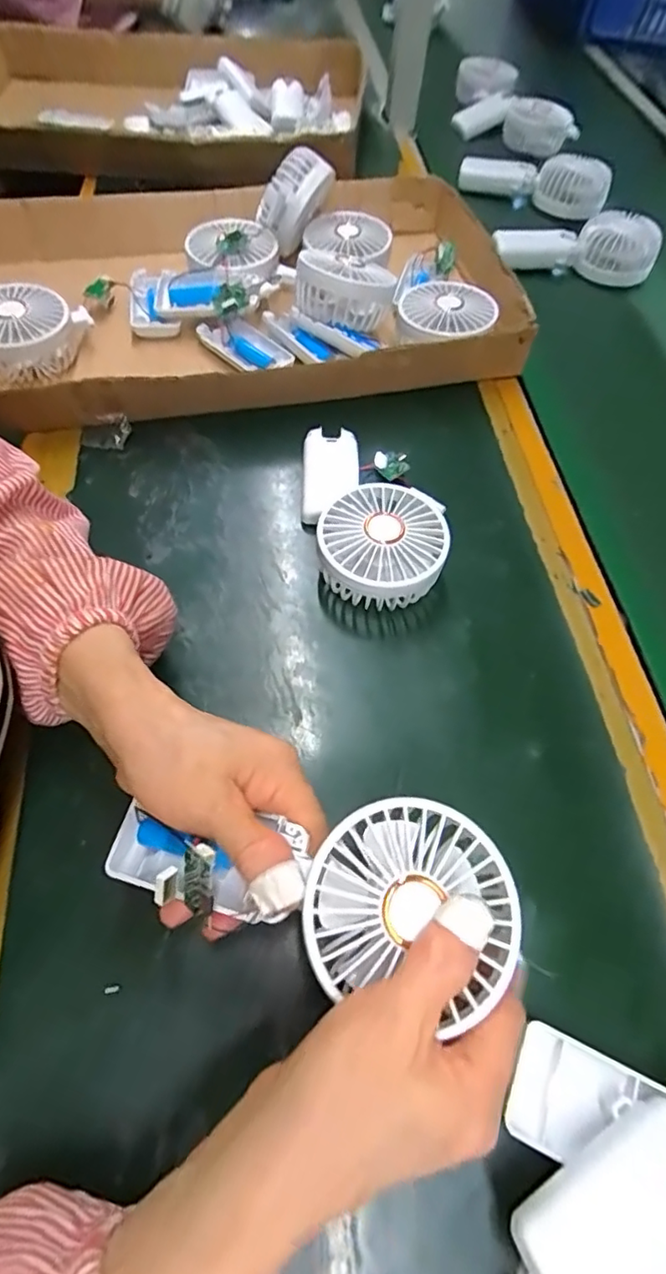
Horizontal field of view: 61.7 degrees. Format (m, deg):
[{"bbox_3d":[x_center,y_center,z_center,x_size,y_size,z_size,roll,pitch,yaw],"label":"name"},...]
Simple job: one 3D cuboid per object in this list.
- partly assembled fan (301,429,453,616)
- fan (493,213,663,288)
[{"bbox_3d":[0.024,-0.095,0.404,0.085,0.043,0.167,-8,61,-7],"label":"partly assembled fan"},{"bbox_3d":[0.269,-0.434,0.620,0.172,0.045,0.072,-1,61,-4],"label":"fan"}]

